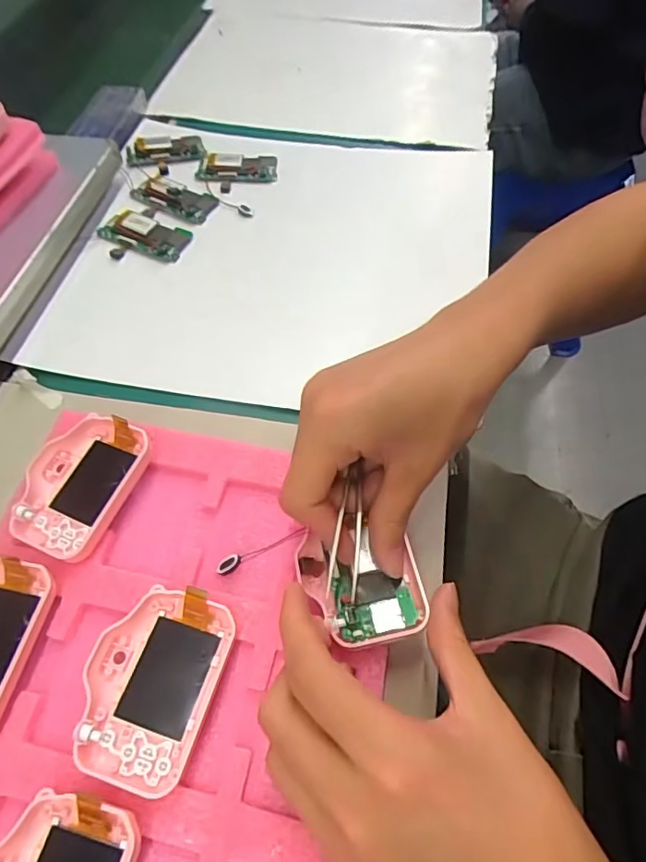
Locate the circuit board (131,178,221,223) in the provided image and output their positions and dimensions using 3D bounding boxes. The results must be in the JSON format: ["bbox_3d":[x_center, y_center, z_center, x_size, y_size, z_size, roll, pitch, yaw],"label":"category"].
[{"bbox_3d":[-0.132,-0.207,0.464,0.075,0.008,0.035,16,60,11],"label":"circuit board"}]

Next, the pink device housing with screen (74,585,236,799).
[{"bbox_3d":[-0.082,0.120,0.256,0.058,0.019,0.084,17,59,7],"label":"pink device housing with screen"}]

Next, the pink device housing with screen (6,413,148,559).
[{"bbox_3d":[-0.143,0.030,0.310,0.058,0.019,0.082,21,60,10],"label":"pink device housing with screen"}]

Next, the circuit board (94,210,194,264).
[{"bbox_3d":[-0.152,-0.160,0.440,0.074,0.009,0.050,15,60,11],"label":"circuit board"}]

